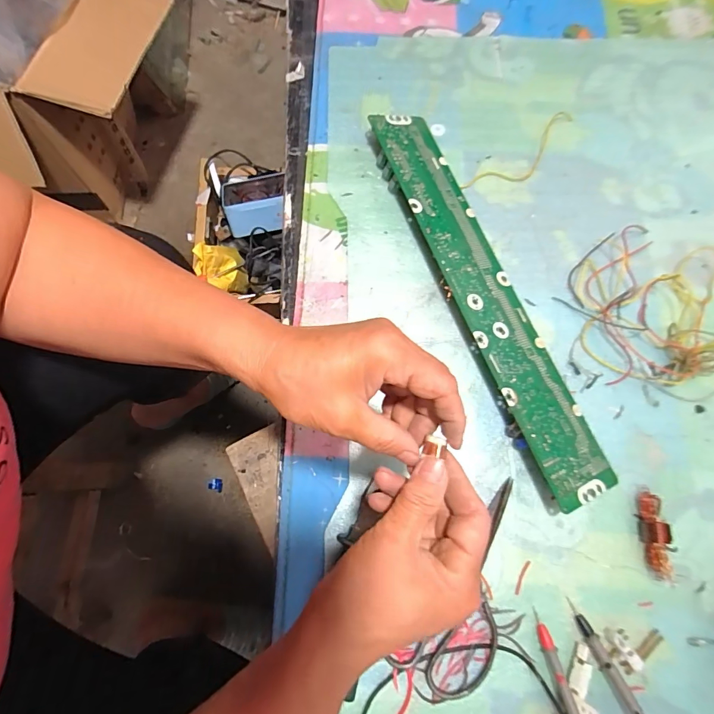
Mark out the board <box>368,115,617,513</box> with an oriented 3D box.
[{"bbox_3d":[0.144,-0.083,0.470,0.084,0.035,0.498,-20,76,-6],"label":"board"}]

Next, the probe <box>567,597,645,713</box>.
[{"bbox_3d":[0.236,0.294,0.364,0.012,0.009,0.138,-24,63,-7],"label":"probe"}]

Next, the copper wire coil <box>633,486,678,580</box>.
[{"bbox_3d":[0.298,0.177,0.405,0.019,0.019,0.084,-3,75,-1],"label":"copper wire coil"}]

